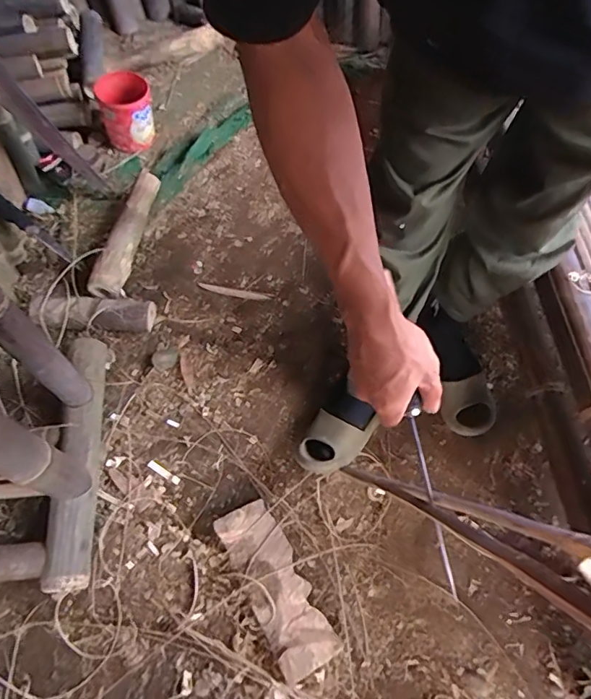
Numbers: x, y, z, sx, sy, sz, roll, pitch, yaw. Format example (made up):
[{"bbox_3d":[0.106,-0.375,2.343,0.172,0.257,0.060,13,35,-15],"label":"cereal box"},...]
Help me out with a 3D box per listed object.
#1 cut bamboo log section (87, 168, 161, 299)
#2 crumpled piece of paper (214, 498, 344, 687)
[{"bbox_3d":[-0.414,-0.293,1.240,0.060,0.075,0.388,8,63,7],"label":"cut bamboo log section"},{"bbox_3d":[-0.035,0.417,0.884,0.106,0.046,0.290,-28,65,-11],"label":"crumpled piece of paper"}]

